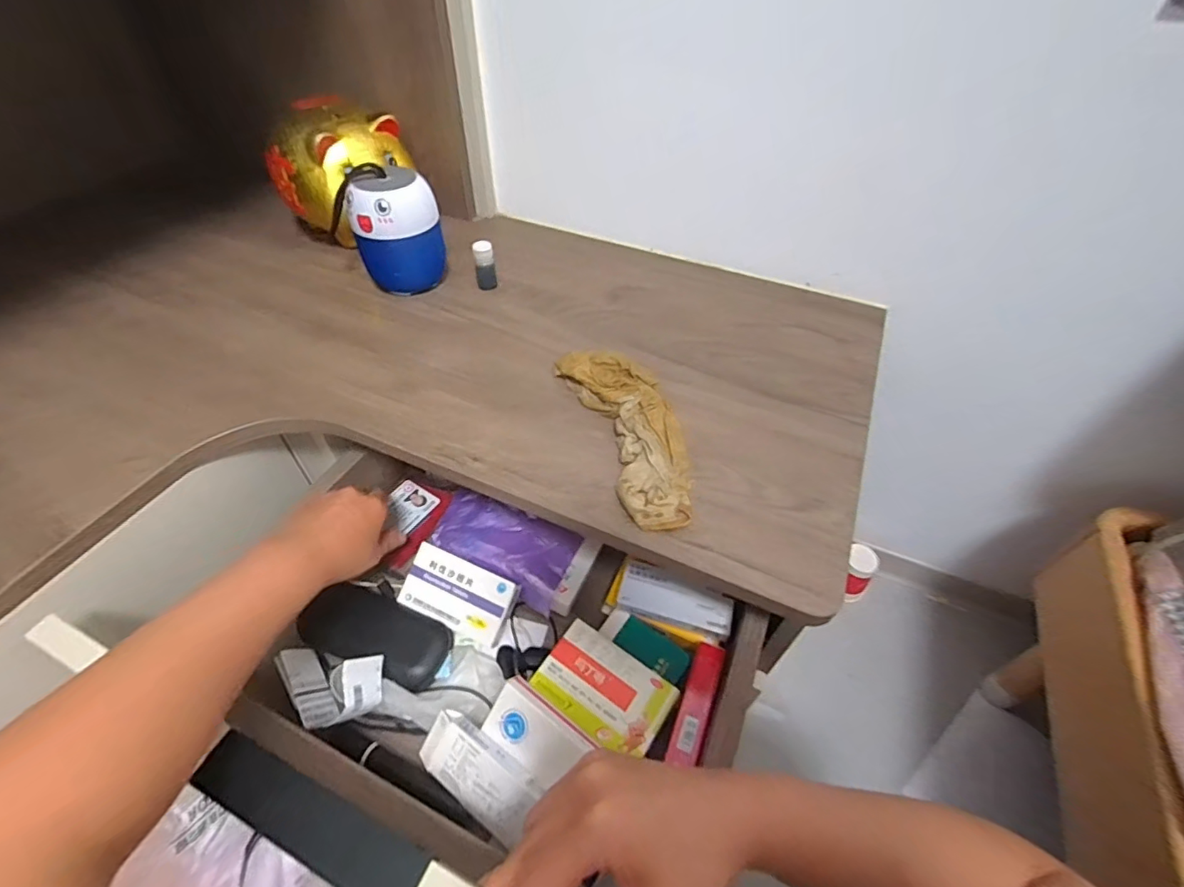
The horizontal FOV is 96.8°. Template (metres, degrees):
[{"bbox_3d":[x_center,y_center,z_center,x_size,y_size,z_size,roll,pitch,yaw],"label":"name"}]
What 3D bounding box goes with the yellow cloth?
[{"bbox_3d":[0.038,-0.014,0.447,0.076,0.029,0.186,-14,48,-14],"label":"yellow cloth"}]

